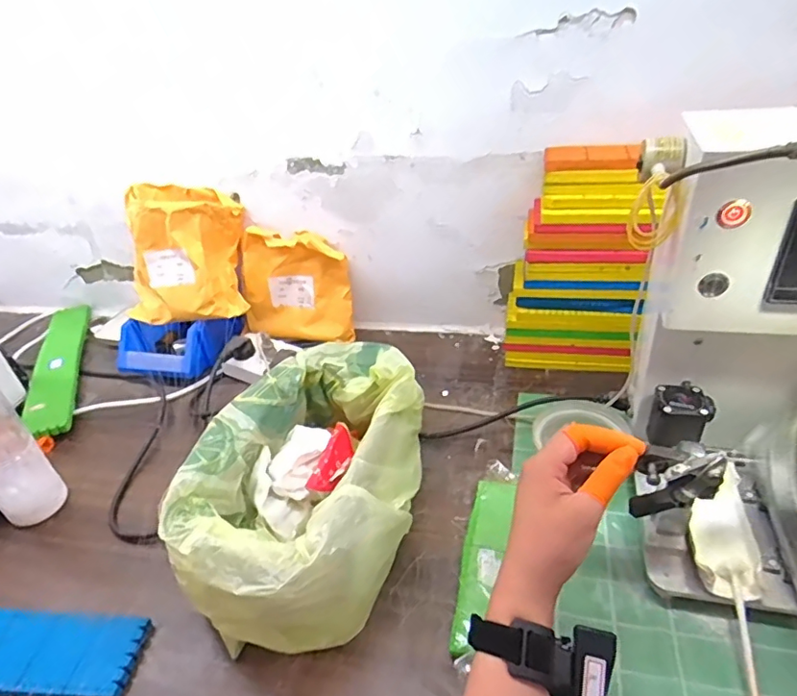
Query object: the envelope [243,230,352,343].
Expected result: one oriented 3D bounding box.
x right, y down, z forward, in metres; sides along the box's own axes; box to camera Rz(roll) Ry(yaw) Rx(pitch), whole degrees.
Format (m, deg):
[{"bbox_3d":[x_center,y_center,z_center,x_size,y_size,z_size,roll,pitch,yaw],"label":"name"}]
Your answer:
[{"bbox_3d":[-0.152,-0.089,0.807,0.167,0.160,0.030,5,27,11],"label":"envelope"}]

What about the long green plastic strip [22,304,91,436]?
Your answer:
[{"bbox_3d":[-0.515,0.024,0.821,0.063,0.023,0.345,-16,37,-13],"label":"long green plastic strip"}]

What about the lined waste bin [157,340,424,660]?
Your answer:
[{"bbox_3d":[-0.082,0.124,0.538,0.190,0.119,0.297,3,37,13],"label":"lined waste bin"}]

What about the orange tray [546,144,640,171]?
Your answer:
[{"bbox_3d":[0.214,-0.214,0.604,0.102,0.016,0.041,8,39,20],"label":"orange tray"}]

